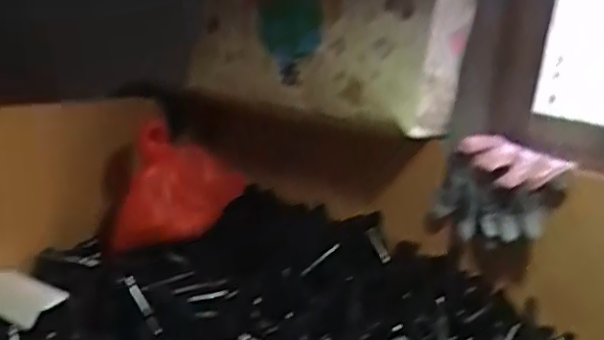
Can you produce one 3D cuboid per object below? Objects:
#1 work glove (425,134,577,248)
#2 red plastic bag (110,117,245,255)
[{"bbox_3d":[0.214,0.025,0.713,0.056,0.113,0.124,-3,17,-35],"label":"work glove"},{"bbox_3d":[-0.143,0.033,0.747,0.144,0.144,0.097,6,14,-7],"label":"red plastic bag"}]

